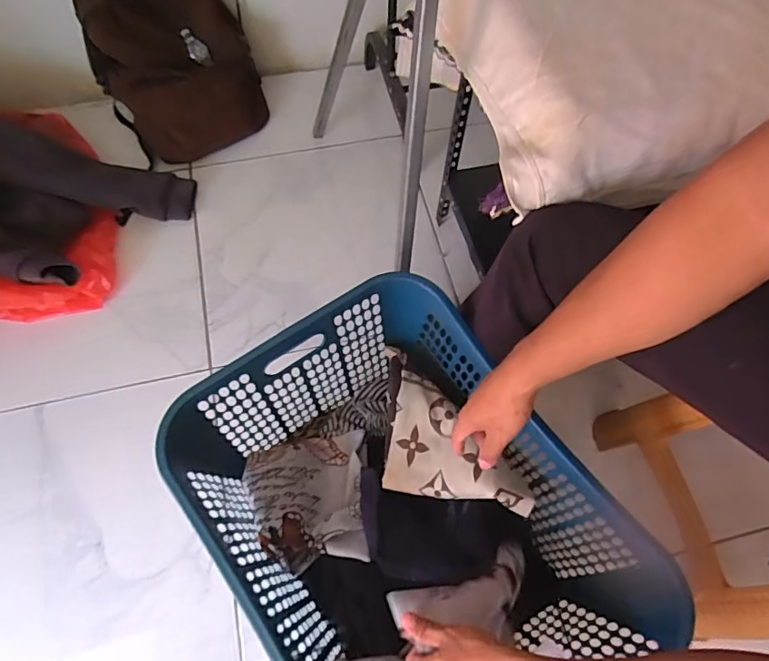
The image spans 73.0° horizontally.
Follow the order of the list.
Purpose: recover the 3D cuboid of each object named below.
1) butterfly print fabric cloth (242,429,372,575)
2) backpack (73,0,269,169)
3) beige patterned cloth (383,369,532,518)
[{"bbox_3d":[-0.110,0.244,0.792,0.187,0.124,0.215,-13,66,-7],"label":"butterfly print fabric cloth"},{"bbox_3d":[-0.430,-0.569,1.077,0.323,0.368,0.207,-25,68,-12],"label":"backpack"},{"bbox_3d":[0.106,0.153,0.732,0.197,0.028,0.165,4,71,22],"label":"beige patterned cloth"}]

